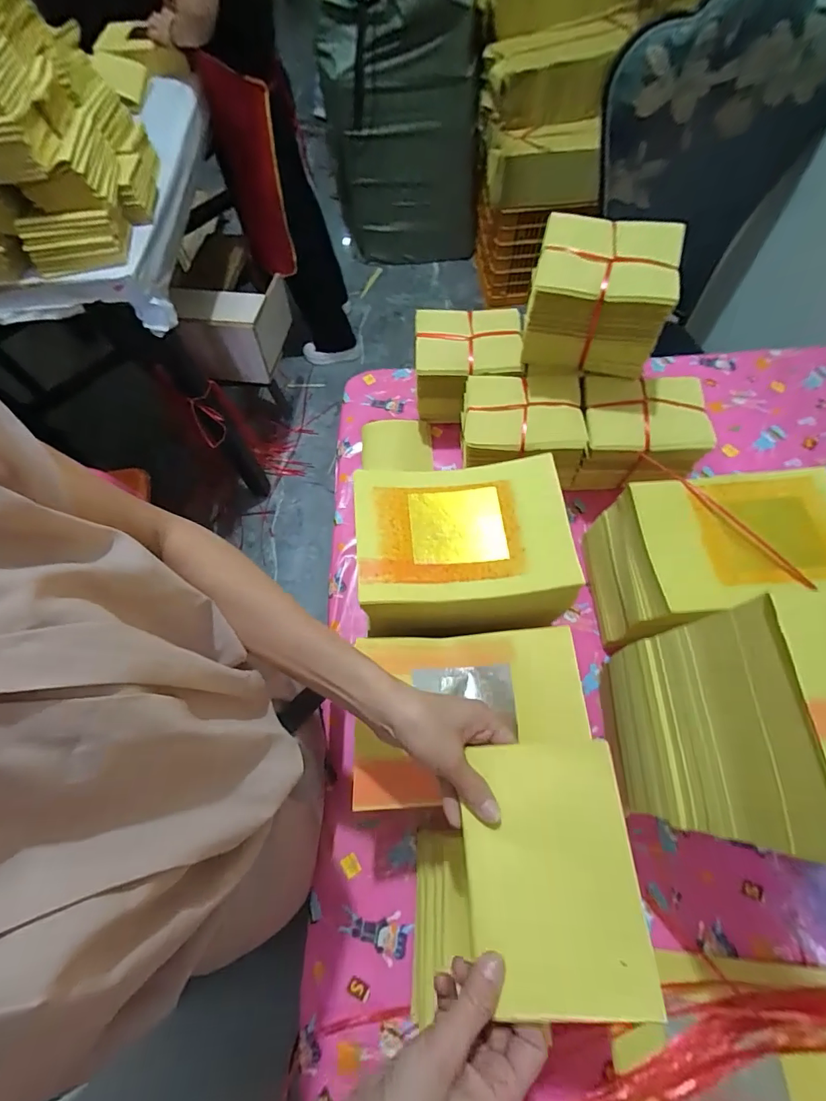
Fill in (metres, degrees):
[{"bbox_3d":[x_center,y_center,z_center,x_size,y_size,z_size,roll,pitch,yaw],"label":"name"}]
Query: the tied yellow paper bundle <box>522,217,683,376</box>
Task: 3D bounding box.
[{"bbox_3d":[0.235,-0.318,0.580,0.157,0.148,0.106,14,67,9],"label":"tied yellow paper bundle"}]

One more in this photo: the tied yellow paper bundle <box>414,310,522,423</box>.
[{"bbox_3d":[0.086,-0.291,0.722,0.159,0.123,0.121,2,66,4],"label":"tied yellow paper bundle"}]

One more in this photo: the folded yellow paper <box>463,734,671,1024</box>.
[{"bbox_3d":[0.097,0.227,0.323,0.116,0.010,0.158,-7,60,10],"label":"folded yellow paper"}]

